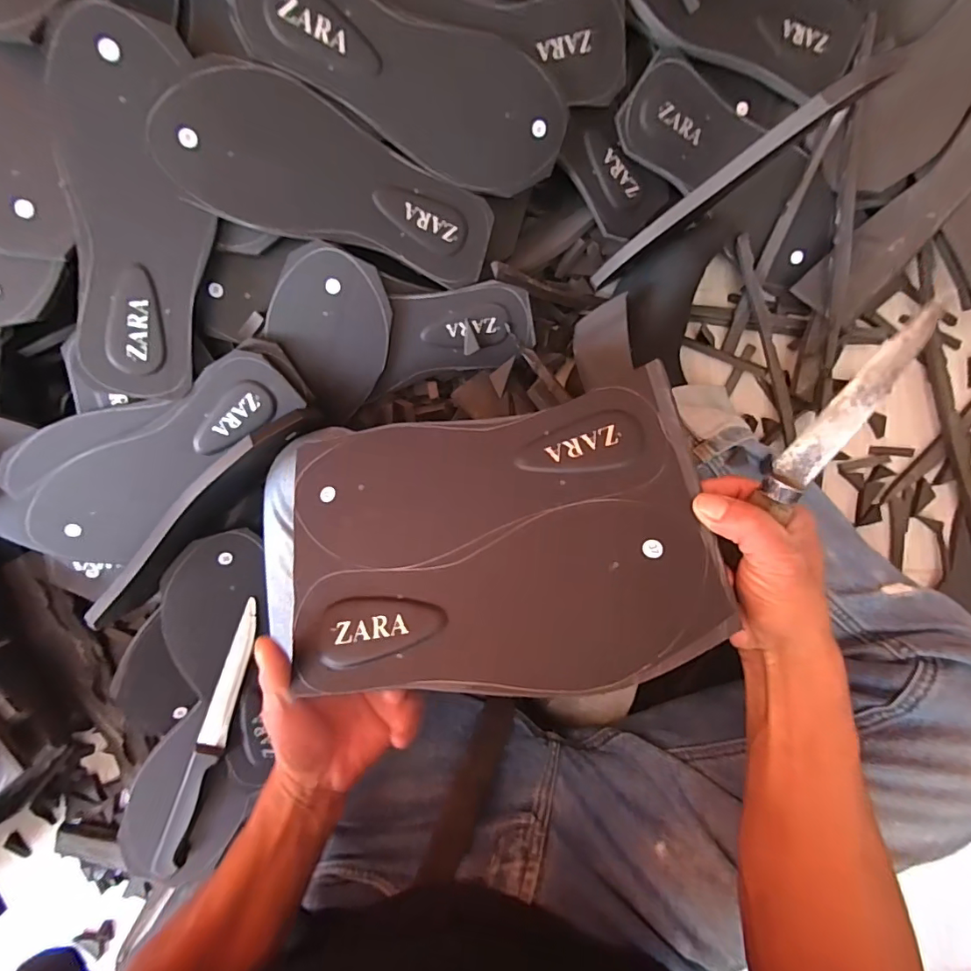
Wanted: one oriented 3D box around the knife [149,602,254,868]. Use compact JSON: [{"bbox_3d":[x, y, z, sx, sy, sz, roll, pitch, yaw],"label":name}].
[{"bbox_3d":[-0.254,0.233,0.452,0.024,0.012,0.252,18,87,2],"label":"knife"}]

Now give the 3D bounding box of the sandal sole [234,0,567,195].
[{"bbox_3d":[-0.054,-0.305,0.372,0.242,0.009,0.097,8,113,-21],"label":"sandal sole"}]

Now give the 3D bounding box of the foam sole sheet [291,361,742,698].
[{"bbox_3d":[0.001,0.033,0.301,0.253,0.009,0.176,-11,67,8],"label":"foam sole sheet"}]

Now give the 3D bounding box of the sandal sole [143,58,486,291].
[{"bbox_3d":[-0.112,-0.238,0.382,0.243,0.014,0.097,9,110,-21],"label":"sandal sole"}]

